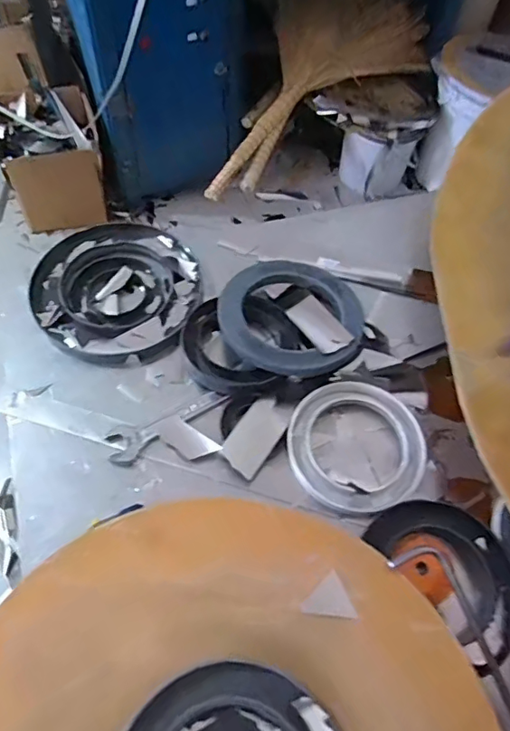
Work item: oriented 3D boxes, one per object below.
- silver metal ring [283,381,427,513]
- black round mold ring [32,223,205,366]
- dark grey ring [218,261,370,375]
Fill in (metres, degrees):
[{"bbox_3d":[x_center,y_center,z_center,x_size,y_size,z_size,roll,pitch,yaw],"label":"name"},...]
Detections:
[{"bbox_3d":[0.101,0.077,0.522,0.135,0.011,0.132,1,61,-2],"label":"silver metal ring"},{"bbox_3d":[-0.157,-0.091,0.609,0.187,0.026,0.190,1,61,-2],"label":"black round mold ring"},{"bbox_3d":[0.044,-0.058,0.569,0.151,0.040,0.138,1,61,-2],"label":"dark grey ring"}]

